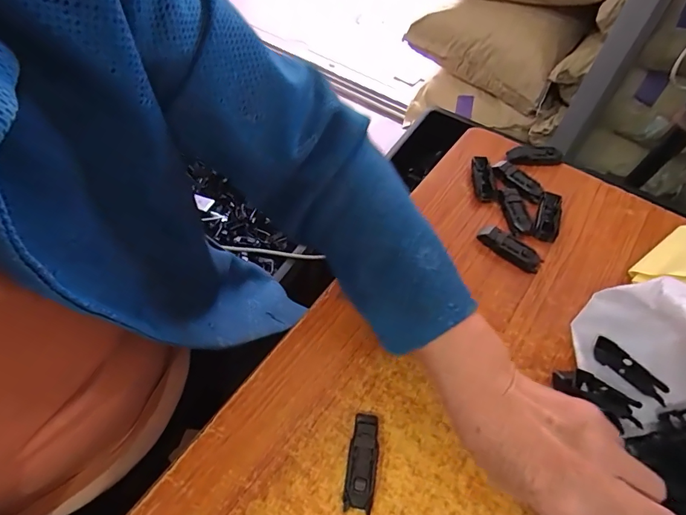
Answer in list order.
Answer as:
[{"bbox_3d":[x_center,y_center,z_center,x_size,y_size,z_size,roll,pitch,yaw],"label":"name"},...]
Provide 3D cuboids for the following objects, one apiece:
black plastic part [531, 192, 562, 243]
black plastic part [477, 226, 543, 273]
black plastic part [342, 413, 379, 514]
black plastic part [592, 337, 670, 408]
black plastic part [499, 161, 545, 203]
[{"bbox_3d":[0.225,-0.046,0.447,0.024,0.013,0.066,21,58,14],"label":"black plastic part"},{"bbox_3d":[0.174,-0.010,0.426,0.065,0.015,0.022,35,63,21],"label":"black plastic part"},{"bbox_3d":[0.015,0.153,0.311,0.022,0.015,0.066,8,56,5],"label":"black plastic part"},{"bbox_3d":[0.245,0.096,0.350,0.065,0.014,0.019,34,62,21],"label":"black plastic part"},{"bbox_3d":[0.206,-0.087,0.473,0.021,0.010,0.058,-31,61,-19],"label":"black plastic part"}]

